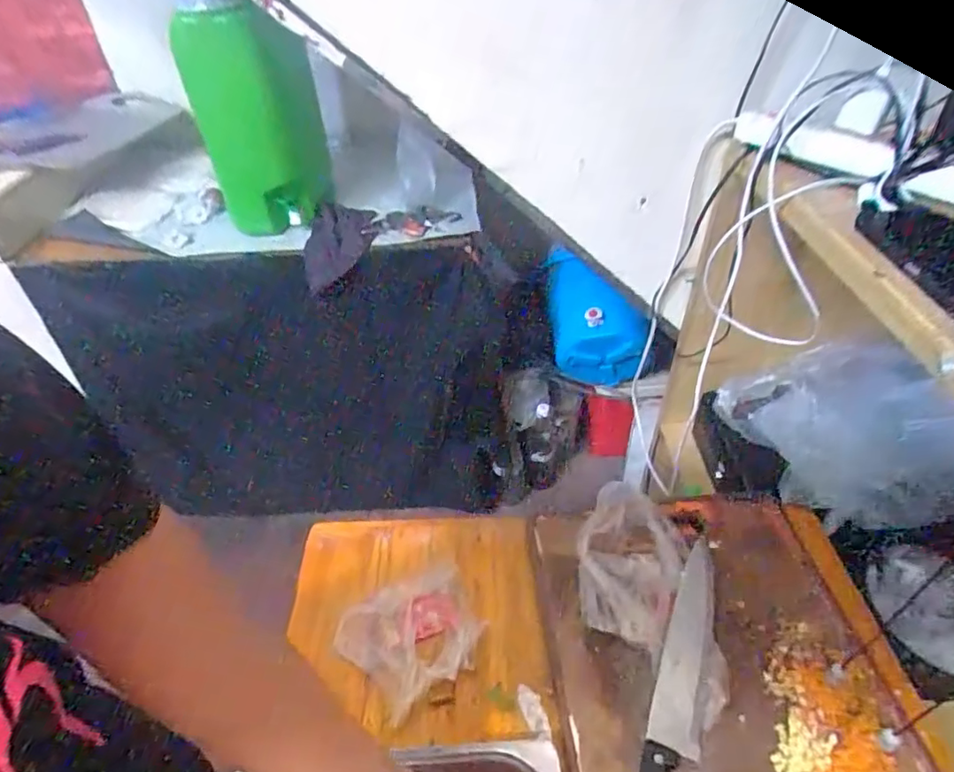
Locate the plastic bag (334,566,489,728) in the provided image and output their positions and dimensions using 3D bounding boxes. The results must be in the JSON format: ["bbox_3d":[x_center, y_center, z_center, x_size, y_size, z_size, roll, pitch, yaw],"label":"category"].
[{"bbox_3d":[-0.063,0.253,0.578,0.137,0.032,0.119,-27,48,-25],"label":"plastic bag"}]

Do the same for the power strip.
[{"bbox_3d":[0.343,-0.256,0.592,0.032,0.030,0.173,-26,48,-24],"label":"power strip"}]

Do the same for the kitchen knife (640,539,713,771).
[{"bbox_3d":[0.181,0.277,0.507,0.042,0.013,0.322,14,45,17],"label":"kitchen knife"}]

